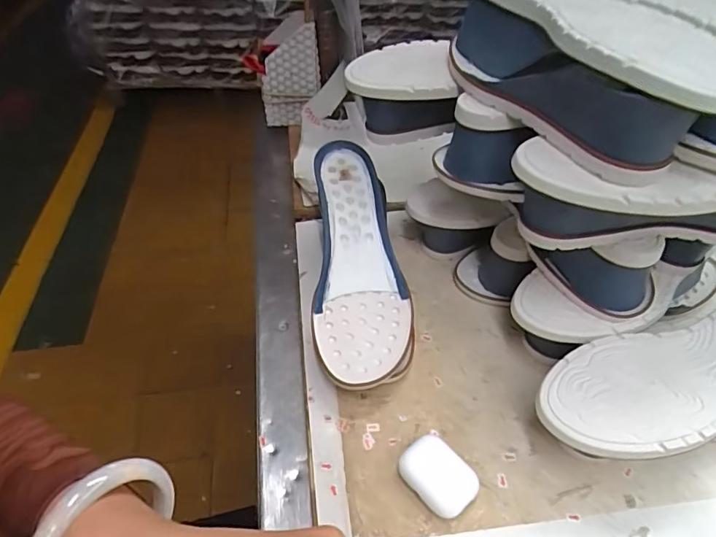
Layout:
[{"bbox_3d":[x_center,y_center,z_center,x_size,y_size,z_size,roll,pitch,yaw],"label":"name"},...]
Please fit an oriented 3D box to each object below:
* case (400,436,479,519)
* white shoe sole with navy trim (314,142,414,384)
[{"bbox_3d":[0.062,0.163,0.374,0.058,0.020,0.041,33,52,28],"label":"case"},{"bbox_3d":[0.000,-0.015,0.477,0.095,0.046,0.262,-3,69,-5],"label":"white shoe sole with navy trim"}]

